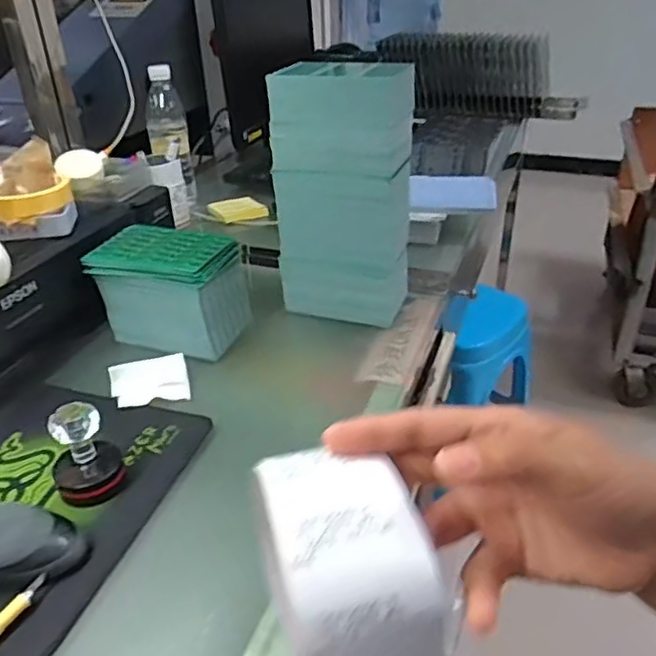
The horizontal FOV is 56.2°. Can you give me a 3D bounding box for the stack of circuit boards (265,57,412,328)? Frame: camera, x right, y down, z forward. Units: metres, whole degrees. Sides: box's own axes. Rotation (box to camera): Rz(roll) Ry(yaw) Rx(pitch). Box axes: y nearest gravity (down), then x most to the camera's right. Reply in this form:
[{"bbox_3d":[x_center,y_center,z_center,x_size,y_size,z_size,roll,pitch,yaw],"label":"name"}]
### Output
[{"bbox_3d":[0.015,-0.145,0.685,0.143,0.269,0.075,5,32,10],"label":"stack of circuit boards"}]

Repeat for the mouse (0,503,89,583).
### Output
[{"bbox_3d":[-0.232,0.151,0.432,0.113,0.033,0.054,-2,31,-1],"label":"mouse"}]

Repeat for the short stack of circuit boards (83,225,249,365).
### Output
[{"bbox_3d":[-0.171,-0.040,0.675,0.146,0.109,0.093,8,33,16],"label":"short stack of circuit boards"}]

